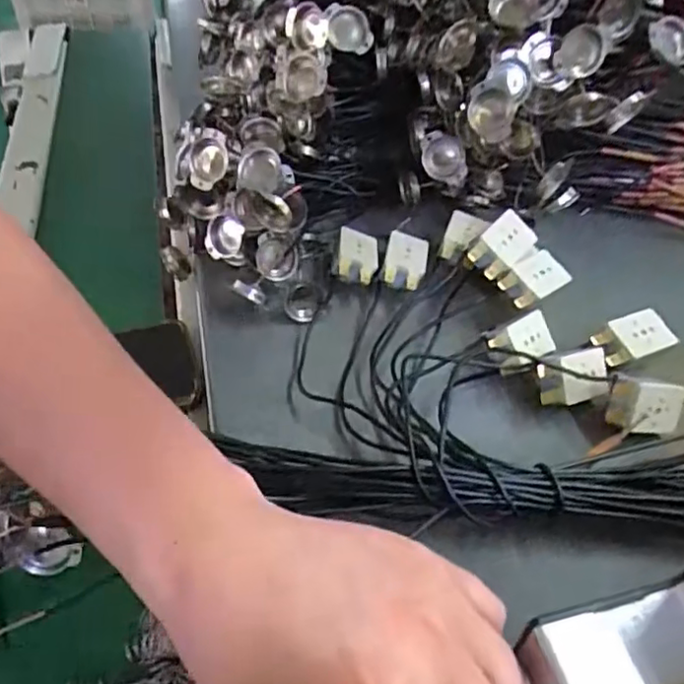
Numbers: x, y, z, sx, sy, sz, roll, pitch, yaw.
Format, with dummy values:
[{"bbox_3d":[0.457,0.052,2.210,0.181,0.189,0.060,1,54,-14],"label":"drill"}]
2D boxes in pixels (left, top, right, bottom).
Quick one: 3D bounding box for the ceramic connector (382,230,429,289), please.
[{"bbox_3d":[0.044,-0.056,0.432,0.027,0.012,0.043,7,46,5],"label":"ceramic connector"}]

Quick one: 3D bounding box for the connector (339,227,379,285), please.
[{"bbox_3d":[0.010,-0.060,0.433,0.030,0.014,0.043,22,54,-18],"label":"connector"}]

